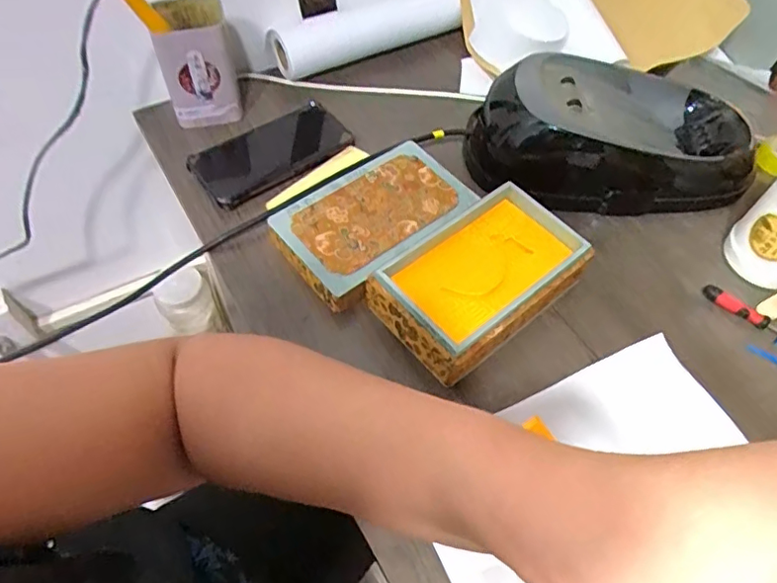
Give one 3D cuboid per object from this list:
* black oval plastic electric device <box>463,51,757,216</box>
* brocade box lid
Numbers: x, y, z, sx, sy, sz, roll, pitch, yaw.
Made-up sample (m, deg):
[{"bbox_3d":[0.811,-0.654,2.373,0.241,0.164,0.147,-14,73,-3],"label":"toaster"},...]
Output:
[{"bbox_3d":[0.231,-0.168,0.580,0.284,0.088,0.158,-7,58,-8],"label":"black oval plastic electric device"},{"bbox_3d":[-0.013,-0.072,0.537,0.179,0.033,0.114,-38,67,-24],"label":"brocade box lid"}]

